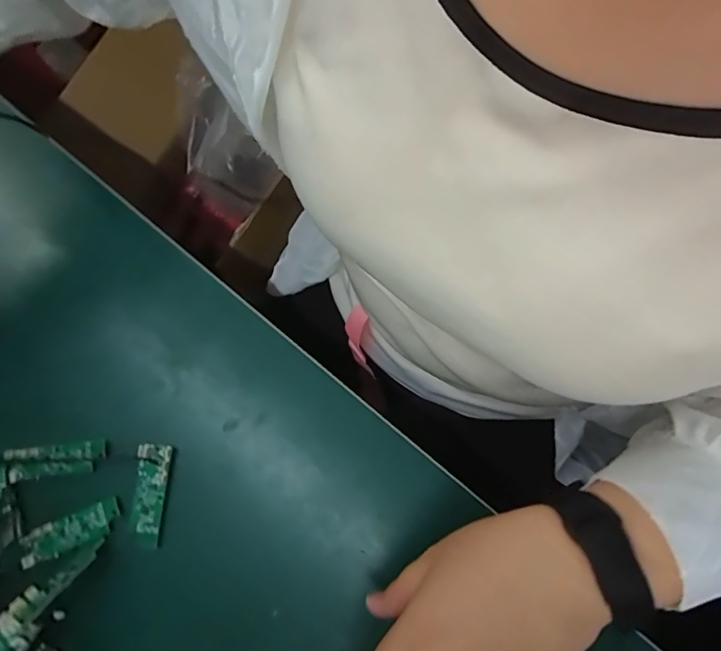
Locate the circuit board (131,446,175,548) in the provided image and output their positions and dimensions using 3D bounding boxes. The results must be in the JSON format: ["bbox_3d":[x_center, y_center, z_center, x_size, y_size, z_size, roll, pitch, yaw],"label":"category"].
[{"bbox_3d":[-0.153,0.122,0.342,0.022,0.012,0.069,3,77,2],"label":"circuit board"}]

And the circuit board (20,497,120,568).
[{"bbox_3d":[-0.207,0.147,0.337,0.067,0.004,0.021,-24,78,-4],"label":"circuit board"}]

